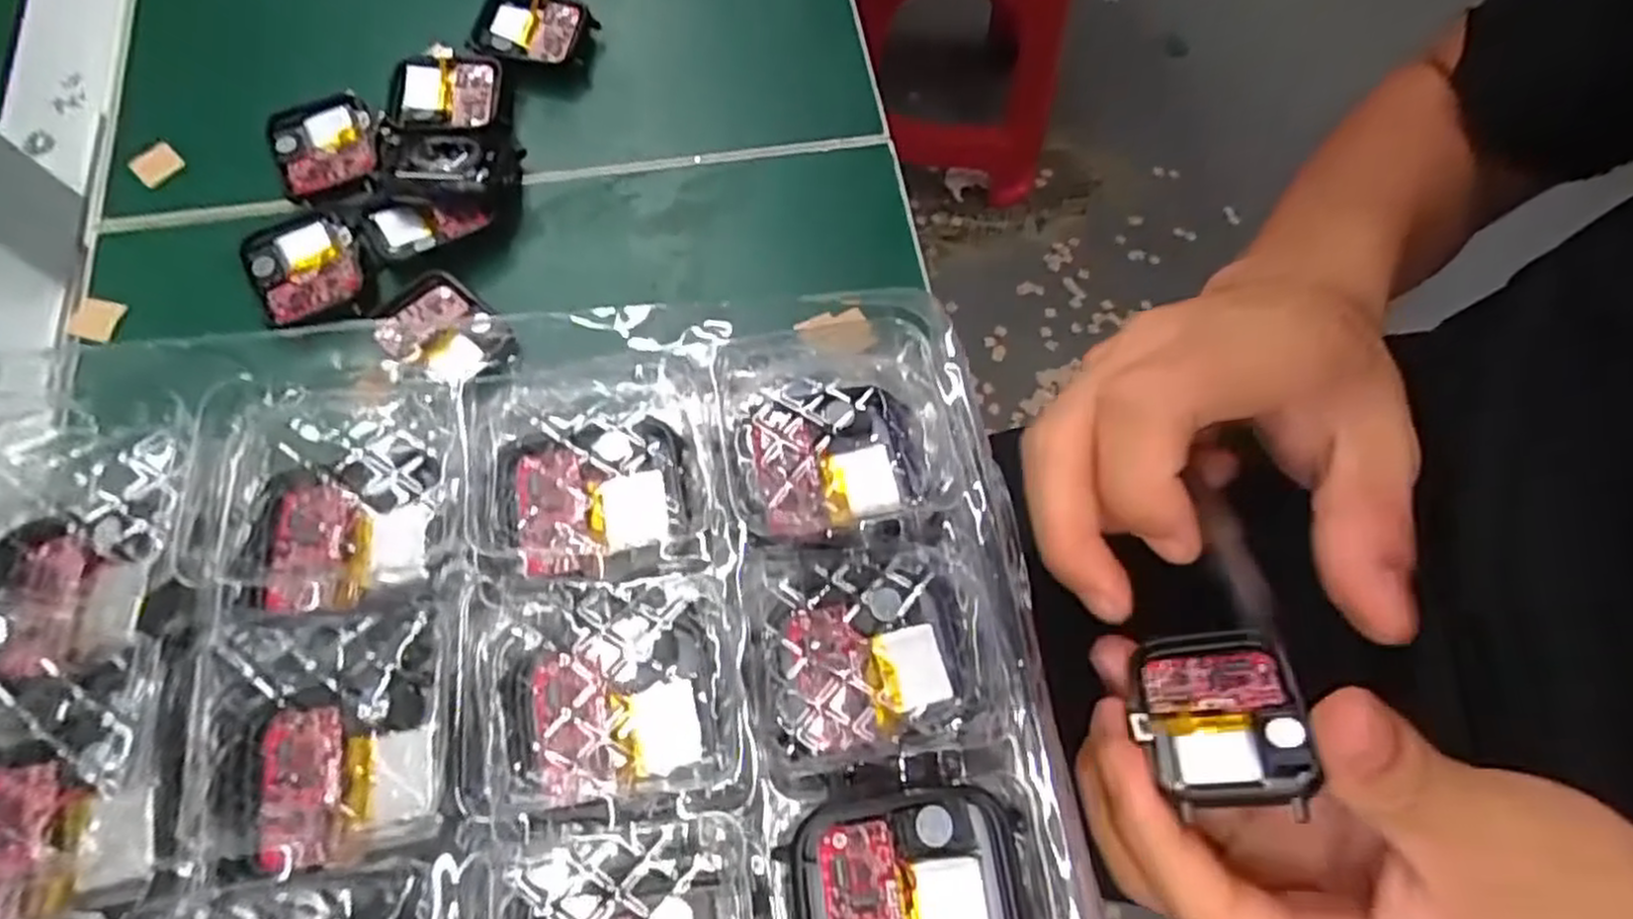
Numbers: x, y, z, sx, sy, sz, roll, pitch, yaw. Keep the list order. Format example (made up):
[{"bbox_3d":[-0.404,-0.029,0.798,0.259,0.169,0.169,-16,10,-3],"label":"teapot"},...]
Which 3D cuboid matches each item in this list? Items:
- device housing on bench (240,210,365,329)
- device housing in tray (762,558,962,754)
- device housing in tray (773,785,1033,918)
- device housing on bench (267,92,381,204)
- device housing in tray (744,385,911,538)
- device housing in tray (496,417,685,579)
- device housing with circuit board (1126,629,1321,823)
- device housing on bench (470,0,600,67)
[{"bbox_3d":[-0.179,-0.069,0.270,0.037,0.006,0.042,-27,73,-11],"label":"device housing on bench"},{"bbox_3d":[0.009,0.042,0.170,0.042,0.007,0.038,-7,71,-5],"label":"device housing in tray"},{"bbox_3d":[0.018,0.084,0.149,0.047,0.007,0.036,-6,70,-5],"label":"device housing in tray"},{"bbox_3d":[-0.184,-0.116,0.289,0.038,0.008,0.044,-14,71,-7],"label":"device housing on bench"},{"bbox_3d":[0.002,0.000,0.184,0.038,0.013,0.034,-9,71,-6],"label":"device housing in tray"},{"bbox_3d":[-0.051,0.009,0.177,0.042,0.010,0.035,-8,71,-6],"label":"device housing in tray"},{"bbox_3d":[0.097,0.060,0.188,0.035,0.006,0.043,-13,40,24],"label":"device housing with circuit board"},{"bbox_3d":[-0.115,-0.175,0.310,0.046,0.012,0.036,14,70,3],"label":"device housing on bench"}]

